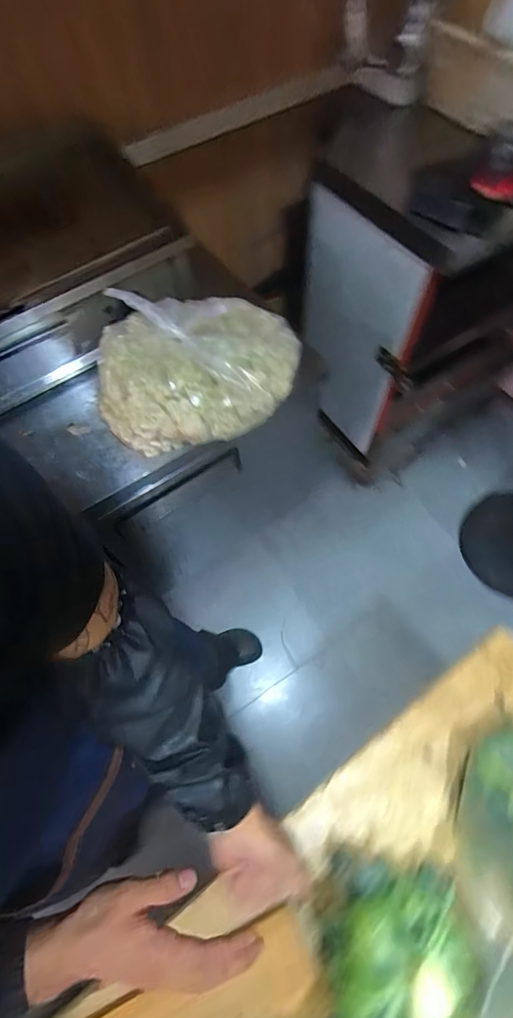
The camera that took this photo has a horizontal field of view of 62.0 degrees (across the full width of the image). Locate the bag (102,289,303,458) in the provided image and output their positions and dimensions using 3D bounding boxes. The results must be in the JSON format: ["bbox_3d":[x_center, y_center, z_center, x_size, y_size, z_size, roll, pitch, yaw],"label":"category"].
[{"bbox_3d":[-0.103,-0.251,0.760,0.352,0.165,0.227,-9,63,-1],"label":"bag"}]

